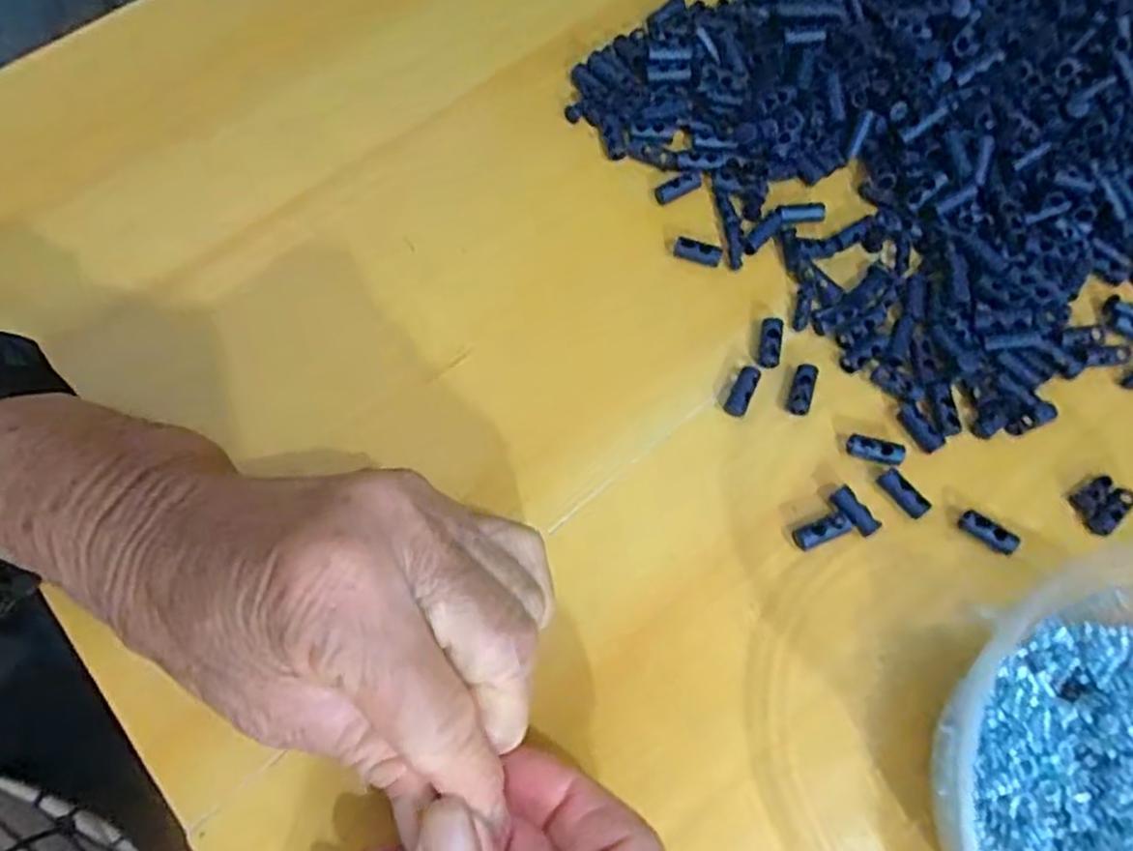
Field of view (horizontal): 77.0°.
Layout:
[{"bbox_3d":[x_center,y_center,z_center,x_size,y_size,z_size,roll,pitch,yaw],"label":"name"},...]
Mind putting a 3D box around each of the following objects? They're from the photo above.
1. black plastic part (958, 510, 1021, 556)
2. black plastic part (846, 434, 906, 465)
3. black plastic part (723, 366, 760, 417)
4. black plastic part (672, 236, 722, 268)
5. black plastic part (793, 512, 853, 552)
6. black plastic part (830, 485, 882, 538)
[{"bbox_3d":[0.142,0.036,0.241,0.018,0.008,0.007,41,75,12],"label":"black plastic part"},{"bbox_3d":[0.109,0.009,0.249,0.019,0.006,0.007,17,72,5],"label":"black plastic part"},{"bbox_3d":[0.063,-0.012,0.256,0.008,0.006,0.019,25,73,7],"label":"black plastic part"},{"bbox_3d":[0.050,-0.066,0.274,0.019,0.007,0.008,14,72,3],"label":"black plastic part"},{"bbox_3d":[0.086,0.036,0.240,0.019,0.006,0.008,-22,73,-8],"label":"black plastic part"},{"bbox_3d":[0.098,0.030,0.242,0.007,0.006,0.018,-32,75,-11],"label":"black plastic part"}]

